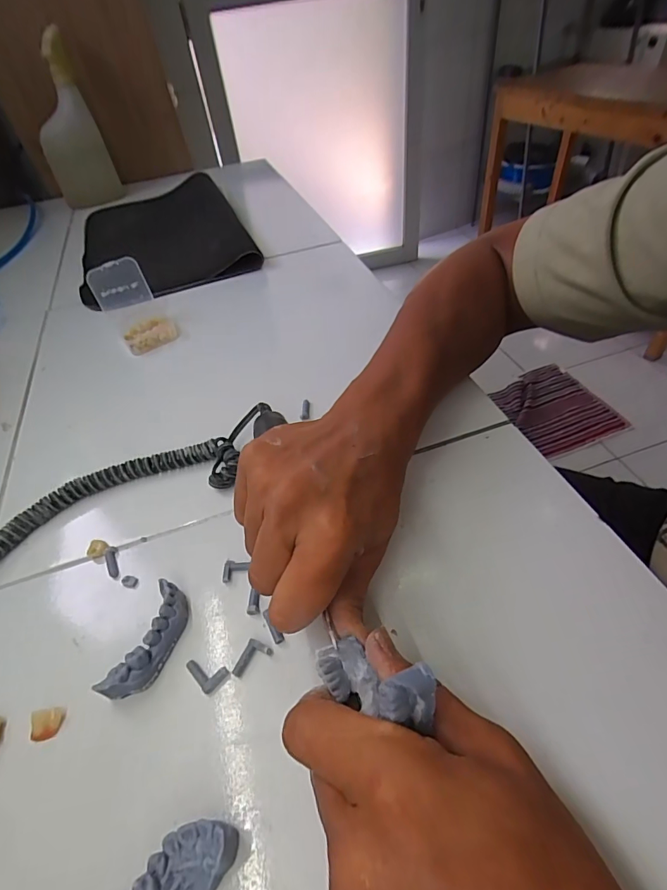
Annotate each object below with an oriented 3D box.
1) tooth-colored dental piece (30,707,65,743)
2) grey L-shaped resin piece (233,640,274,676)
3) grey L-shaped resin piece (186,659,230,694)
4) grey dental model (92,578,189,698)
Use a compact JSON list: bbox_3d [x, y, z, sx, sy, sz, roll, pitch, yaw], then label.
[{"bbox_3d":[-0.152,0.147,0.231,0.013,0.008,0.015,-3,47,3],"label":"tooth-colored dental piece"},{"bbox_3d":[-0.045,0.121,0.245,0.015,0.004,0.020,16,51,20],"label":"grey L-shaped resin piece"},{"bbox_3d":[-0.070,0.125,0.244,0.022,0.004,0.016,33,58,31],"label":"grey L-shaped resin piece"},{"bbox_3d":[-0.103,0.112,0.250,0.023,0.020,0.062,12,50,16],"label":"grey dental model"}]

